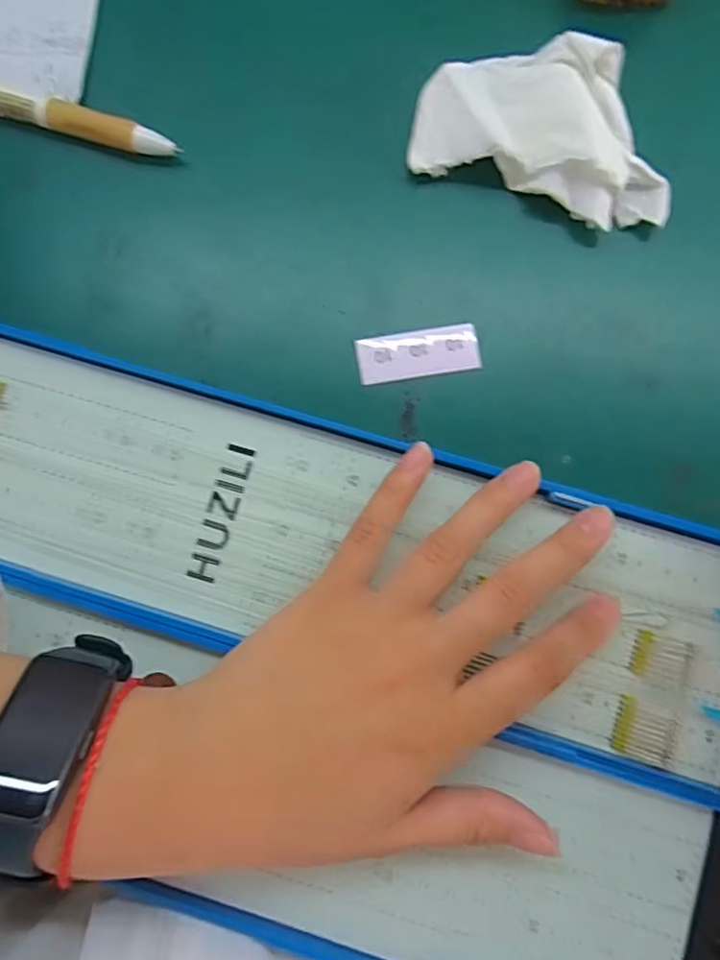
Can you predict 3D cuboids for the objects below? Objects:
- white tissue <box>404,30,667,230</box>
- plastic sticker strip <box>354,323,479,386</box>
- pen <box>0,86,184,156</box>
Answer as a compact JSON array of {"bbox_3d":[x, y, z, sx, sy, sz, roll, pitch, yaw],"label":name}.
[{"bbox_3d":[0.074,-0.138,0.239,0.100,0.021,0.062,19,85,5],"label":"white tissue"},{"bbox_3d":[0.023,-0.049,0.239,0.046,0.004,0.018,-9,83,2],"label":"plastic sticker strip"},{"bbox_3d":[-0.142,-0.154,0.249,0.139,0.011,0.017,22,85,5],"label":"pen"}]

